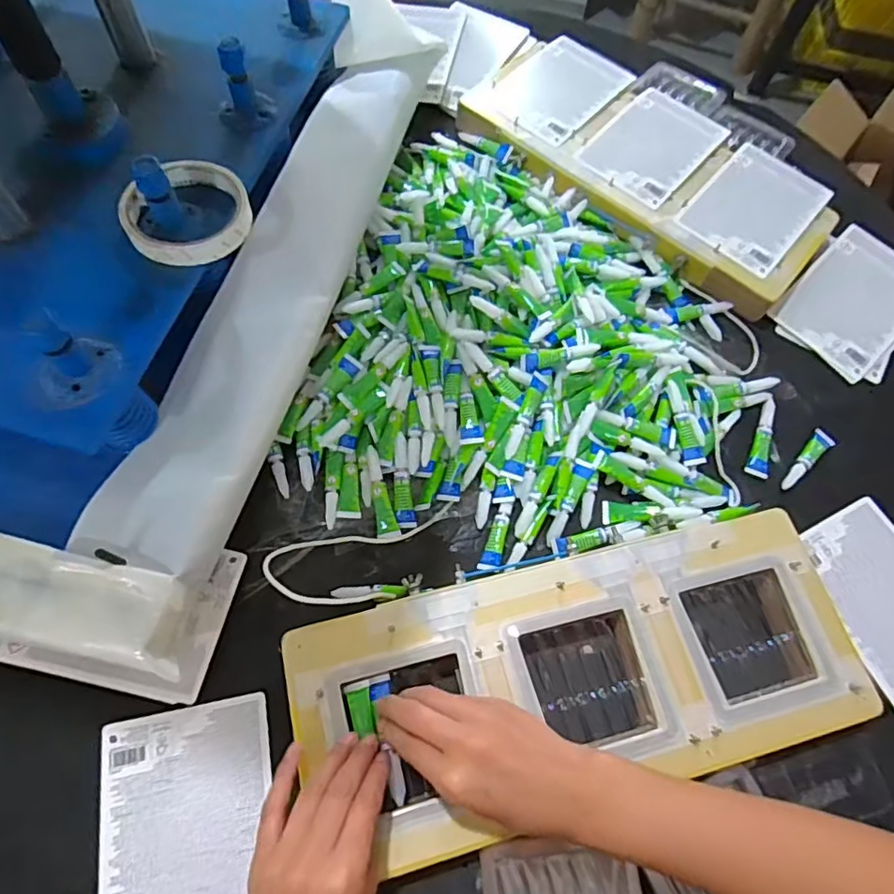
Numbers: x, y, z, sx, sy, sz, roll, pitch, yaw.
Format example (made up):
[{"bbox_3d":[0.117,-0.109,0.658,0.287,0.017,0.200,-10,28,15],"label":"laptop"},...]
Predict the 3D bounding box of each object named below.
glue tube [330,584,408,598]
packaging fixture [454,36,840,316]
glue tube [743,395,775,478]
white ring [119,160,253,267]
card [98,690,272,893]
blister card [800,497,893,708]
[{"bbox_3d":[-0.062,0.118,0.471,0.063,0.010,0.012,-5,67,13],"label":"glue tube"},{"bbox_3d":[0.236,-0.336,0.671,0.421,0.038,0.205,38,68,12],"label":"packaging fixture"},{"bbox_3d":[0.308,-0.009,0.557,0.019,0.009,0.081,23,66,5],"label":"glue tube"},{"bbox_3d":[-0.193,-0.175,0.429,0.088,0.018,0.089,0,67,-1],"label":"white ring"},{"bbox_3d":[-0.179,0.272,0.400,0.112,0.010,0.169,-9,67,-9],"label":"card"},{"bbox_3d":[0.390,0.138,0.504,0.112,0.008,0.168,-23,69,-15],"label":"blister card"}]

